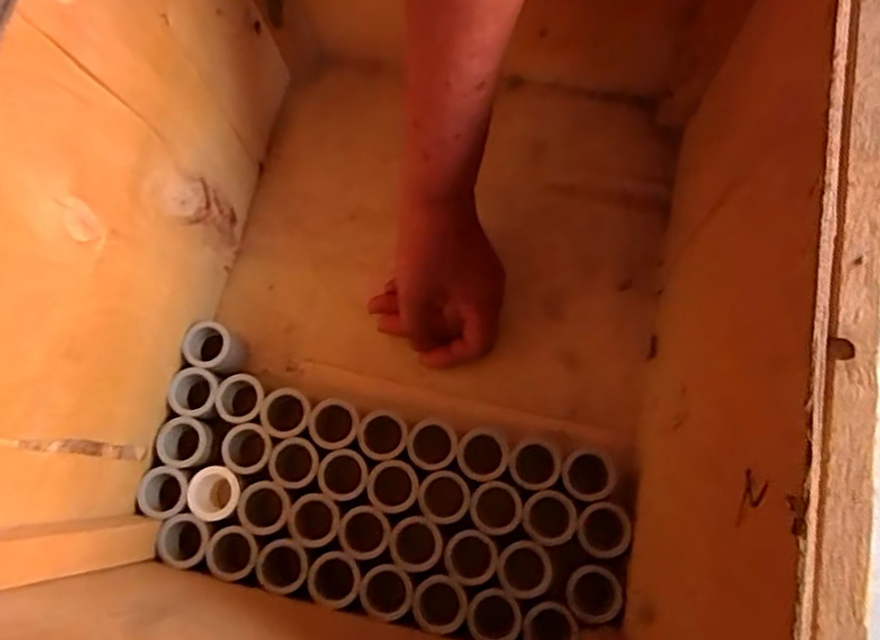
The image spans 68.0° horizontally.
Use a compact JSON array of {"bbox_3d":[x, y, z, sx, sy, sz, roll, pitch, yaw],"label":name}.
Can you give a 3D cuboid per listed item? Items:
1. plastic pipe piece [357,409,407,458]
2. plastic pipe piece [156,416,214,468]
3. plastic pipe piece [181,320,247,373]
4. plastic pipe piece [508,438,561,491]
[{"bbox_3d":[-0.036,0.076,0.422,0.031,0.036,0.029,0,75,2],"label":"plastic pipe piece"},{"bbox_3d":[-0.164,0.081,0.425,0.032,0.027,0.030,0,75,2],"label":"plastic pipe piece"},{"bbox_3d":[-0.154,0.020,0.447,0.032,0.035,0.030,0,75,2],"label":"plastic pipe piece"},{"bbox_3d":[0.058,0.091,0.411,0.030,0.035,0.030,-7,75,0],"label":"plastic pipe piece"}]

